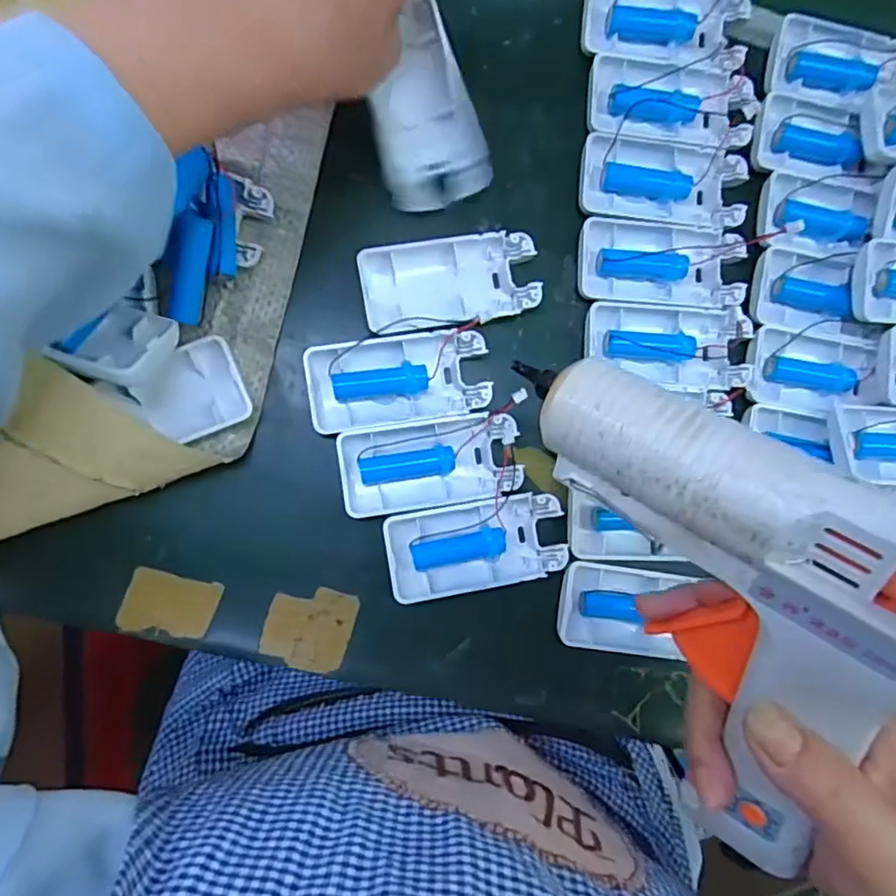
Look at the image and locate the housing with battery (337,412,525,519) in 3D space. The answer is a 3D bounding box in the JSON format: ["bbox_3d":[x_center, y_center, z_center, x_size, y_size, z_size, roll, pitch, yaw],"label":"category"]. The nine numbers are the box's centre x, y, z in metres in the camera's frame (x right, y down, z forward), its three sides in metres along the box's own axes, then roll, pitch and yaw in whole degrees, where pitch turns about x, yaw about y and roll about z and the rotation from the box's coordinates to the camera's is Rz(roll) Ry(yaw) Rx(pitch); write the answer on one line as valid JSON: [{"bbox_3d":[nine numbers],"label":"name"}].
[{"bbox_3d":[-0.008,0.008,0.319,0.094,0.012,0.045,-10,89,-6],"label":"housing with battery"}]

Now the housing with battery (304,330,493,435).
[{"bbox_3d":[-0.026,-0.036,0.319,0.093,0.014,0.045,-9,89,-6],"label":"housing with battery"}]

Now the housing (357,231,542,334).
[{"bbox_3d":[0.001,-0.091,0.323,0.093,0.011,0.046,-8,88,-6],"label":"housing"}]

